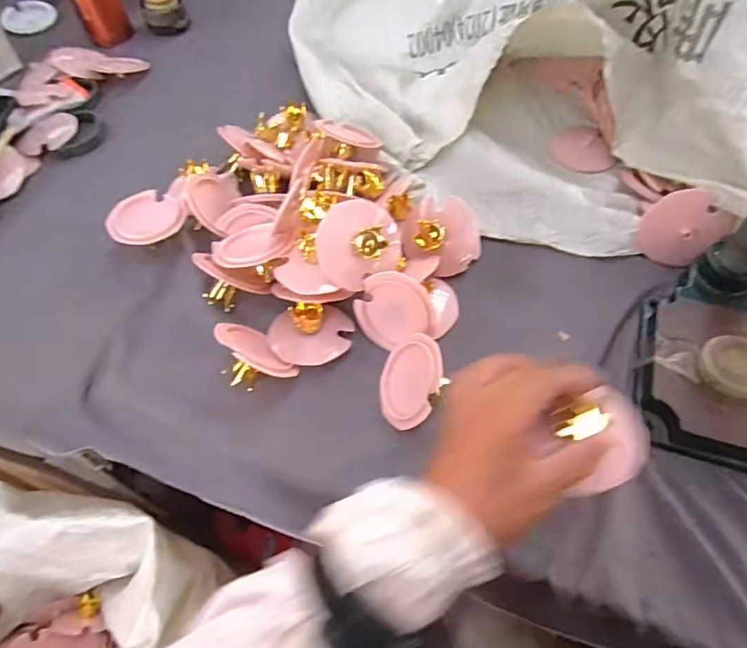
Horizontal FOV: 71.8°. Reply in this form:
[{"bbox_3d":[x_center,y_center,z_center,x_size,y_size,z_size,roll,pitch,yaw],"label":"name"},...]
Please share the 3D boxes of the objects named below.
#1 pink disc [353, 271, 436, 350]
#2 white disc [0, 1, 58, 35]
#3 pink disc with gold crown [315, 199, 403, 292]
[{"bbox_3d":[0.016,-0.013,0.450,0.065,0.072,0.014,61,36,-8],"label":"pink disc"},{"bbox_3d":[-0.561,-0.502,0.840,0.080,0.008,0.075,-23,71,-22],"label":"white disc"},{"bbox_3d":[-0.007,-0.068,0.440,0.080,0.030,0.074,-2,95,-28],"label":"pink disc with gold crown"}]

